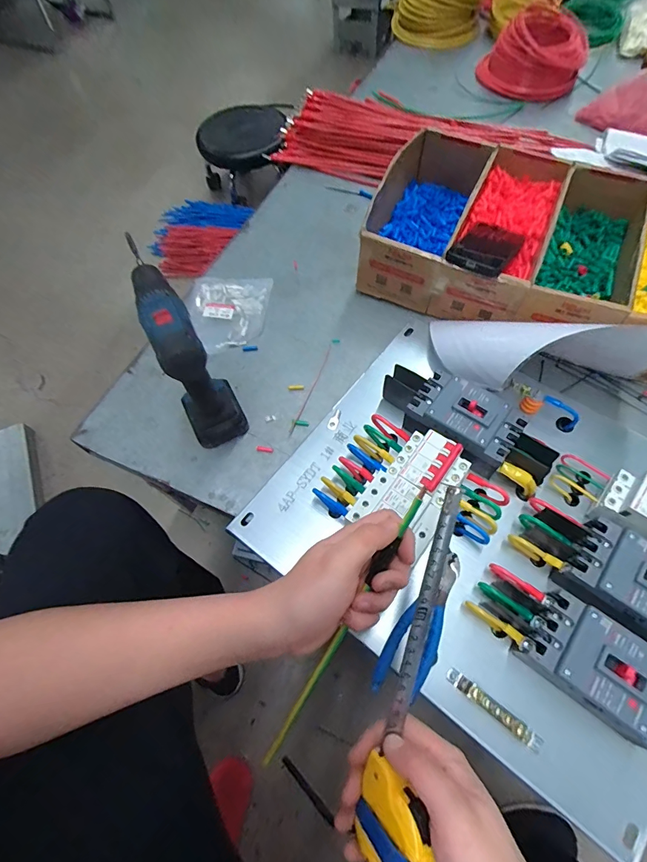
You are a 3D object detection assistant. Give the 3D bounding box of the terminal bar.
[{"bbox_3d":[0.172,0.280,0.410,0.102,0.021,0.016,33,68,17],"label":"terminal bar"}]

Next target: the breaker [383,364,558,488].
[{"bbox_3d":[0.176,-0.007,0.522,0.226,0.069,0.092,34,69,18],"label":"breaker"}]

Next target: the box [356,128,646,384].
[{"bbox_3d":[0.338,-0.293,0.660,0.515,0.121,0.313,23,65,13],"label":"box"}]

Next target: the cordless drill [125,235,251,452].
[{"bbox_3d":[-0.163,-0.081,0.506,0.067,0.210,0.163,-25,64,-11],"label":"cordless drill"}]

